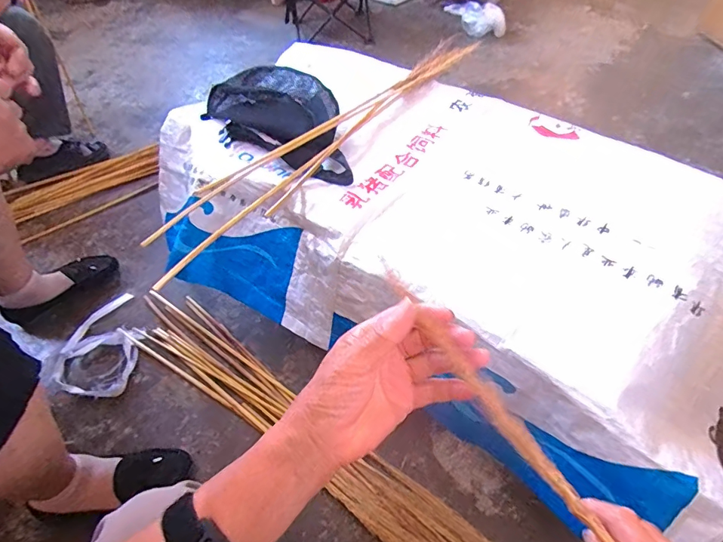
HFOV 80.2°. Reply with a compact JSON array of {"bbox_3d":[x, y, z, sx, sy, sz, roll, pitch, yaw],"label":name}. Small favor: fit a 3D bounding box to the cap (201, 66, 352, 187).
[{"bbox_3d":[-0.136,-0.272,0.775,0.355,0.056,0.181,35,64,25],"label":"cap"}]

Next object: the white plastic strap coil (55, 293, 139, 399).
[{"bbox_3d":[-0.556,0.151,0.935,0.167,0.020,0.244,1,55,5],"label":"white plastic strap coil"}]

